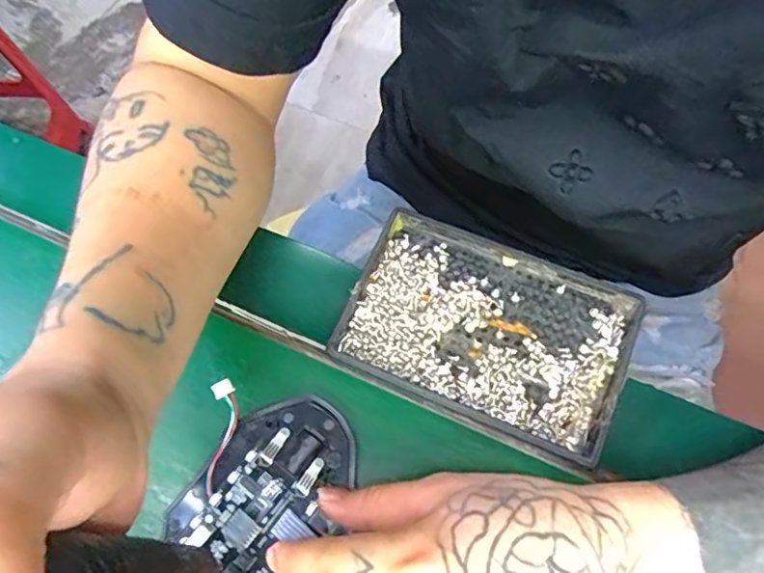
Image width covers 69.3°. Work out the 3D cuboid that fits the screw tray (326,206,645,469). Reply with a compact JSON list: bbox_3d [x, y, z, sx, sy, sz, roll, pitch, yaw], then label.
[{"bbox_3d":[0.052,0.023,0.286,0.135,0.025,0.089,22,67,10],"label":"screw tray"}]

